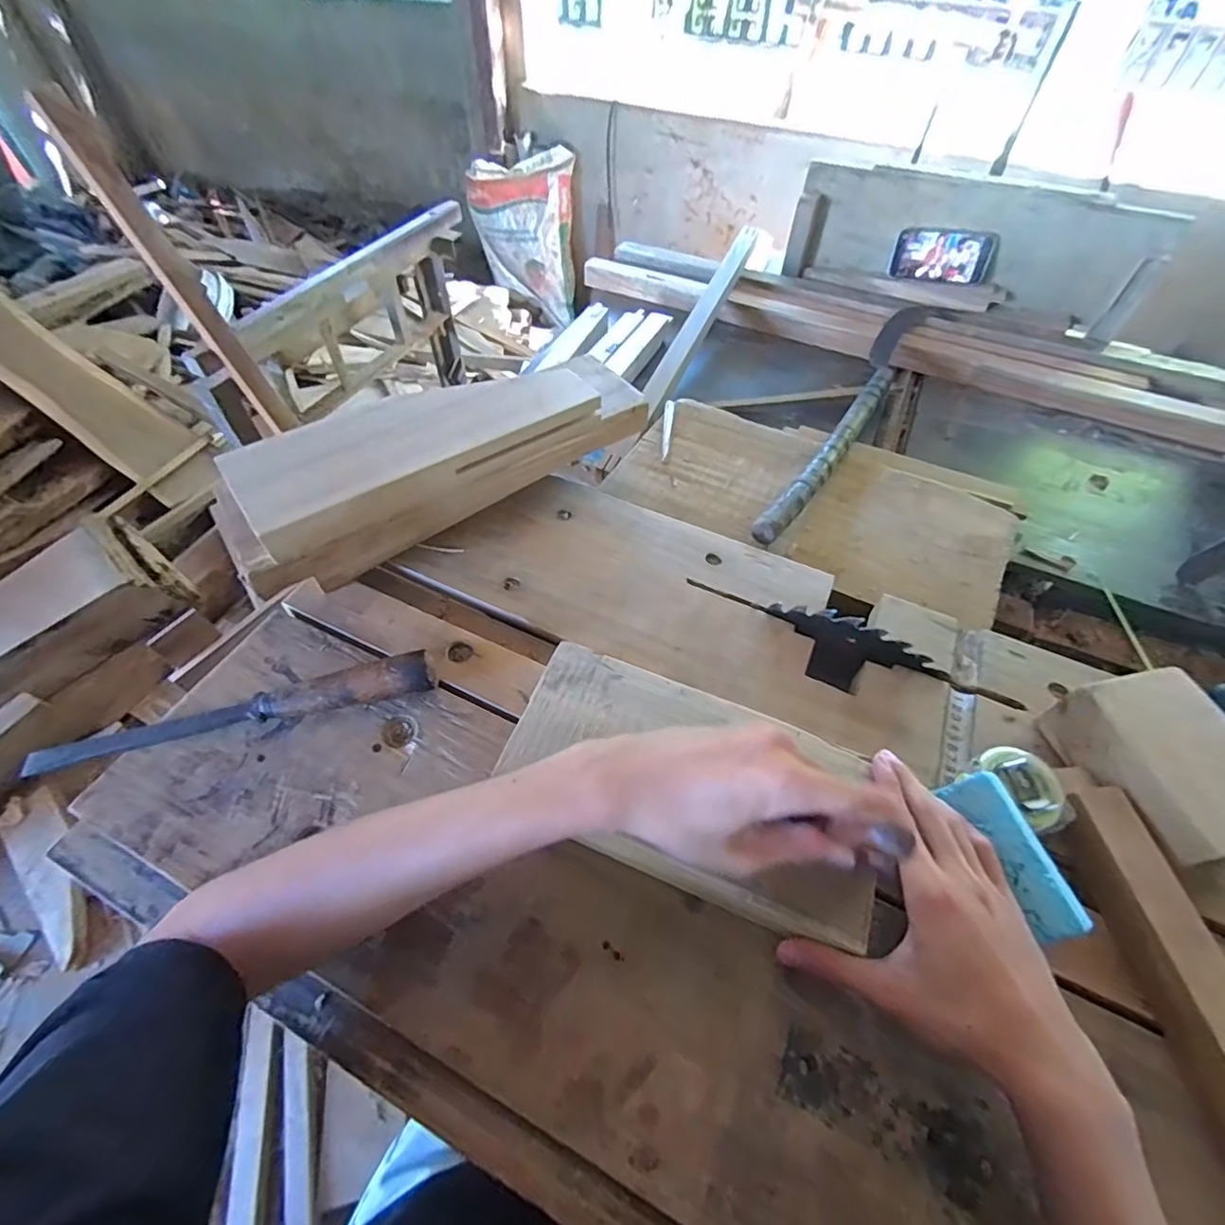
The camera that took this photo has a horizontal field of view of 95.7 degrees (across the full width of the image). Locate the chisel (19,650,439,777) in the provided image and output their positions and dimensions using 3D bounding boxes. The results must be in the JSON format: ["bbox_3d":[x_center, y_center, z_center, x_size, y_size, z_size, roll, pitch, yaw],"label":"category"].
[{"bbox_3d":[-0.293,0.078,0.440,0.297,0.035,0.030,-10,55,-9],"label":"chisel"}]

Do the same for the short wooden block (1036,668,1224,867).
[{"bbox_3d":[0.406,0.113,0.413,0.093,0.069,0.126,-13,56,-10],"label":"short wooden block"}]

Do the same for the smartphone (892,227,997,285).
[{"bbox_3d":[0.552,-0.596,0.926,0.149,0.074,0.011,19,33,19],"label":"smartphone"}]

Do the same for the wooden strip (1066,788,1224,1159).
[{"bbox_3d":[0.360,0.254,0.330,0.048,0.041,0.305,-3,54,-4],"label":"wooden strip"}]

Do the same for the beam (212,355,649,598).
[{"bbox_3d":[-0.156,-0.152,0.560,0.416,0.116,0.112,-31,61,-22],"label":"beam"}]

